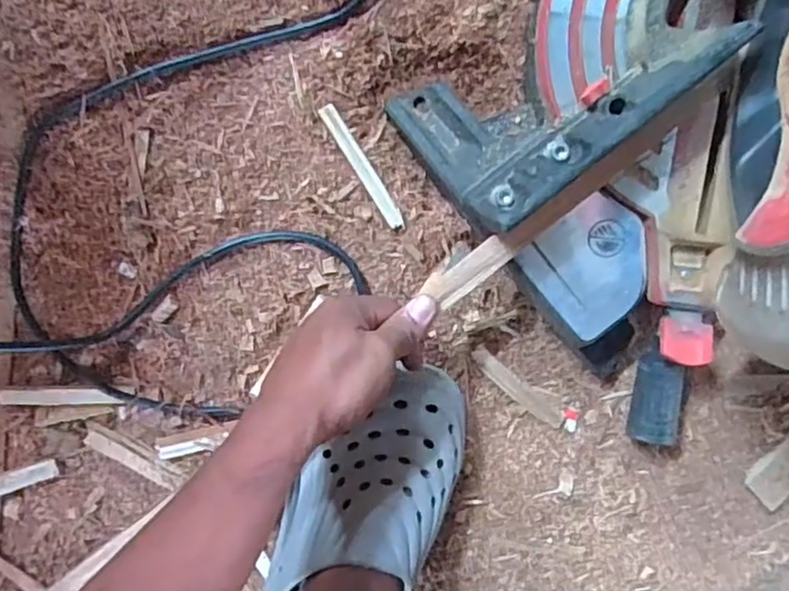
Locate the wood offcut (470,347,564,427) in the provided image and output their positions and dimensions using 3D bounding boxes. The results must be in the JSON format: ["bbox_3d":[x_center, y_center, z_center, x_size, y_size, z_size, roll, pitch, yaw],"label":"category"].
[{"bbox_3d":[0.104,0.078,0.544,0.099,0.009,0.018,39,93,-5],"label":"wood offcut"}]

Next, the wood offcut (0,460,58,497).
[{"bbox_3d":[-0.332,0.160,0.535,0.102,0.009,0.017,-18,96,0],"label":"wood offcut"}]

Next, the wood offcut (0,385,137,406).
[{"bbox_3d":[-0.268,0.083,0.529,0.102,0.010,0.016,1,96,-2],"label":"wood offcut"}]

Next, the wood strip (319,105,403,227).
[{"bbox_3d":[-0.025,-0.101,0.509,0.013,0.010,0.108,-32,96,1],"label":"wood strip"}]

